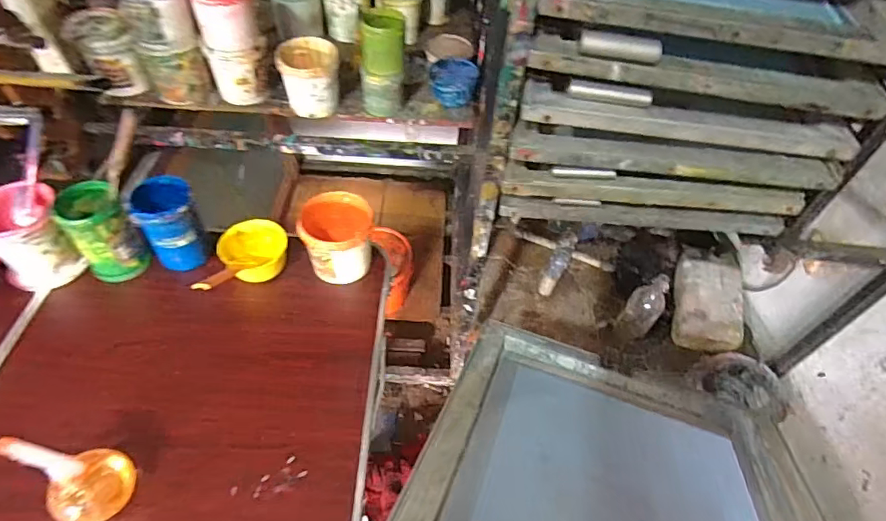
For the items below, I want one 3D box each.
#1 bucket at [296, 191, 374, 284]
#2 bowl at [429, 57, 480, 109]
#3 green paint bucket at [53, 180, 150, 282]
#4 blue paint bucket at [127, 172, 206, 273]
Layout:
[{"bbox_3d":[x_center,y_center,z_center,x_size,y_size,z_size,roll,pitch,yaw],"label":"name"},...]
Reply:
[{"bbox_3d":[-0.188,-0.039,0.905,0.121,0.108,0.126,1,51,-5],"label":"bucket"},{"bbox_3d":[0.023,-0.402,1.139,0.110,0.067,0.098,5,51,-1],"label":"bowl"},{"bbox_3d":[-0.585,-0.051,0.867,0.091,0.143,0.111,-34,61,-28],"label":"green paint bucket"},{"bbox_3d":[-0.475,-0.064,0.887,0.092,0.172,0.087,3,51,-3],"label":"blue paint bucket"}]

